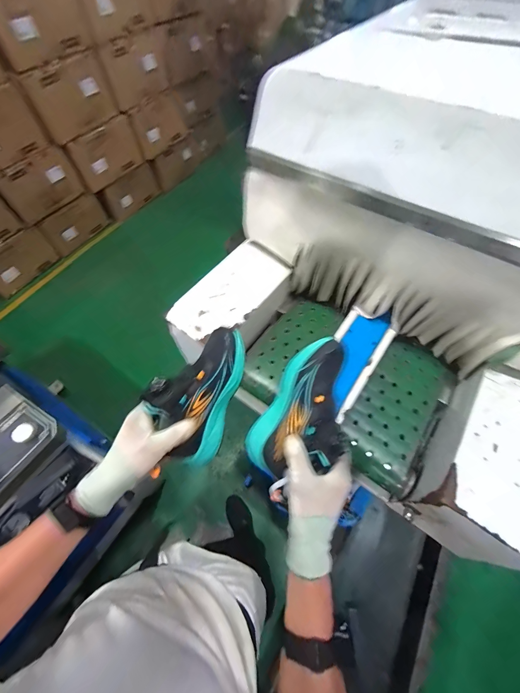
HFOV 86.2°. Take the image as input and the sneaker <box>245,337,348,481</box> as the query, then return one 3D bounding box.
[{"bbox_3d":[0.081,0.105,0.417,0.126,0.096,0.221,33,95,38],"label":"sneaker"}]

